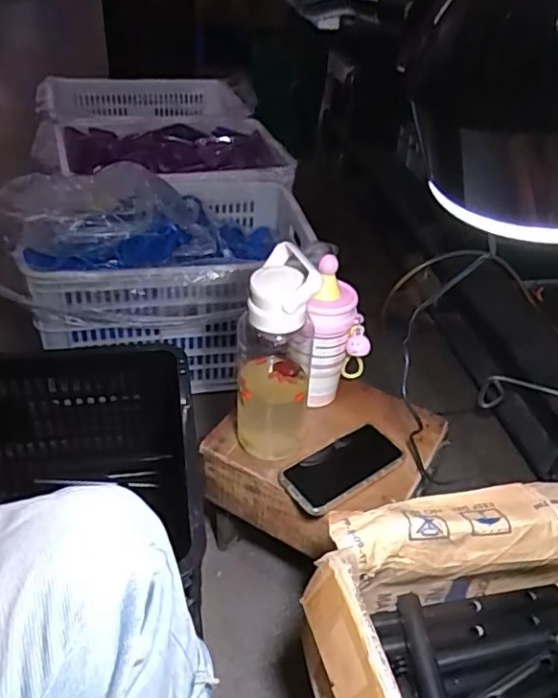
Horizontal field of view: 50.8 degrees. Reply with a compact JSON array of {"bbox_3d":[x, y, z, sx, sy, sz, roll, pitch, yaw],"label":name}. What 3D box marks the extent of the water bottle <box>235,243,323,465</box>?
[{"bbox_3d":[-0.003,0.012,0.732,0.086,0.291,0.100,5,40,0],"label":"water bottle"}]

